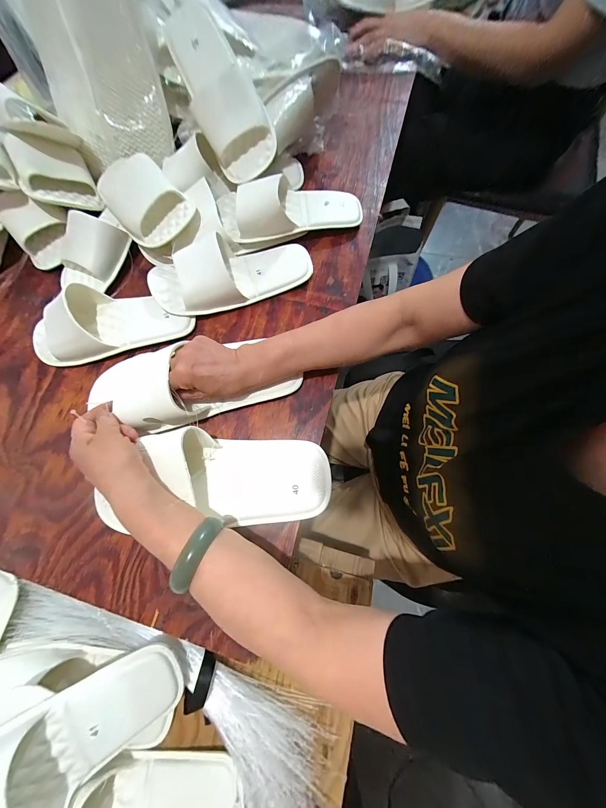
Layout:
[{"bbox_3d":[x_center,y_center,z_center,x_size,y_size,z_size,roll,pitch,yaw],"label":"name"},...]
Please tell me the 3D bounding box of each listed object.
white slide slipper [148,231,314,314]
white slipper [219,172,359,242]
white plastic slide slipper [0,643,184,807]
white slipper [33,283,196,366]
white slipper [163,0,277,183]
[{"bbox_3d":[-0.104,-0.192,0.395,0.235,0.050,0.090,-19,73,-3],"label":"white slide slipper"},{"bbox_3d":[-0.018,-0.310,0.418,0.218,0.053,0.104,-9,73,1],"label":"white slipper"},{"bbox_3d":[-0.234,0.329,0.248,0.237,0.054,0.113,-24,77,-28],"label":"white plastic slide slipper"},{"bbox_3d":[-0.275,-0.115,0.385,0.220,0.065,0.090,-17,73,-3],"label":"white slipper"},{"bbox_3d":[-0.122,-0.459,0.398,0.091,0.047,0.242,-29,97,-6],"label":"white slipper"}]

